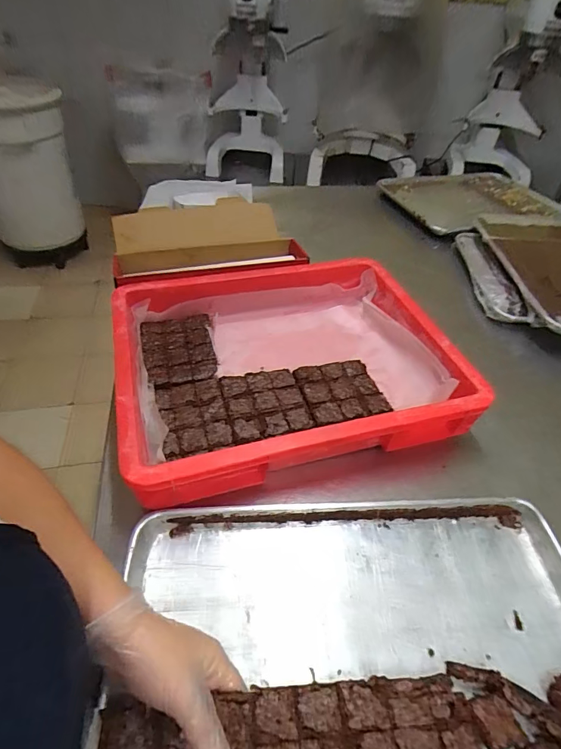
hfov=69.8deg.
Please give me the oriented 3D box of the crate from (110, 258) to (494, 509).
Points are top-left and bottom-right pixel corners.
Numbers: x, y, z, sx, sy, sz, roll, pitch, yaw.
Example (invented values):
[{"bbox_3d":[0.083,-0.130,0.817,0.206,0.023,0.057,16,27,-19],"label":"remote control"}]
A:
[{"bbox_3d":[0.001,-0.022,0.582,0.448,0.085,0.368,-11,47,-15],"label":"crate"}]

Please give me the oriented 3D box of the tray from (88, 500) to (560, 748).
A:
[{"bbox_3d":[0.083,0.261,0.333,0.433,0.041,0.313,-1,44,-6],"label":"tray"}]

